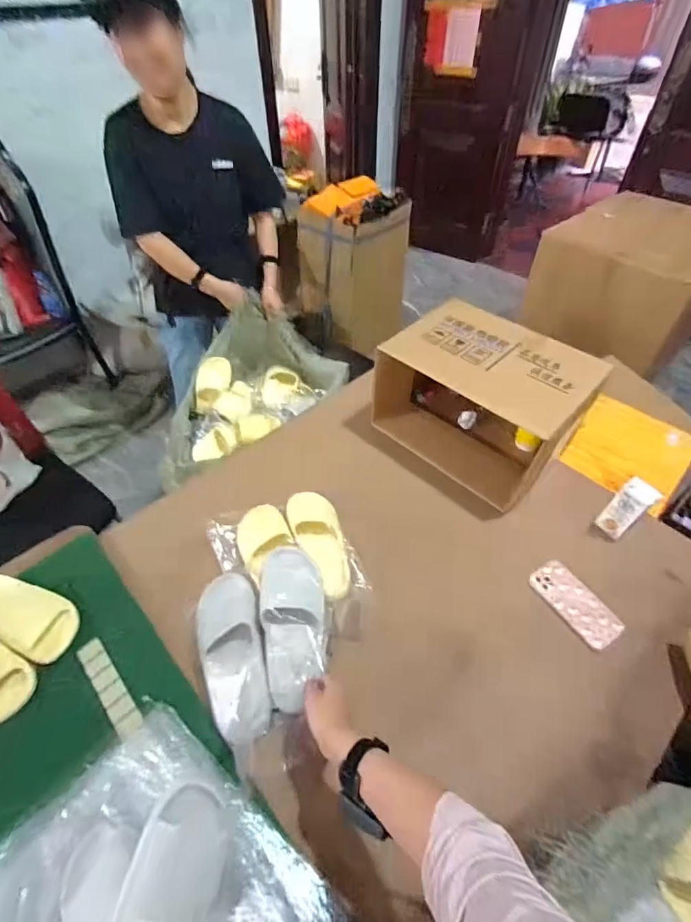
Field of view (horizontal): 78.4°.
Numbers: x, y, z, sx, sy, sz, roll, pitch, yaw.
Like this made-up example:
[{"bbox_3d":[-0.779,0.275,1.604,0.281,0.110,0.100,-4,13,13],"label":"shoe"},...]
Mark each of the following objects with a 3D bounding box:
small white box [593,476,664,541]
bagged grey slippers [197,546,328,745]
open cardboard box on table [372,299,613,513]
[{"bbox_3d":[0.562,0.100,0.849,0.054,0.142,0.062,-26,53,-21],"label":"small white box"},{"bbox_3d":[-0.132,0.289,0.702,0.208,0.077,0.251,-11,49,-10],"label":"bagged grey slippers"},{"bbox_3d":[0.307,-0.133,0.992,0.410,0.281,0.277,34,57,26],"label":"open cardboard box on table"}]

